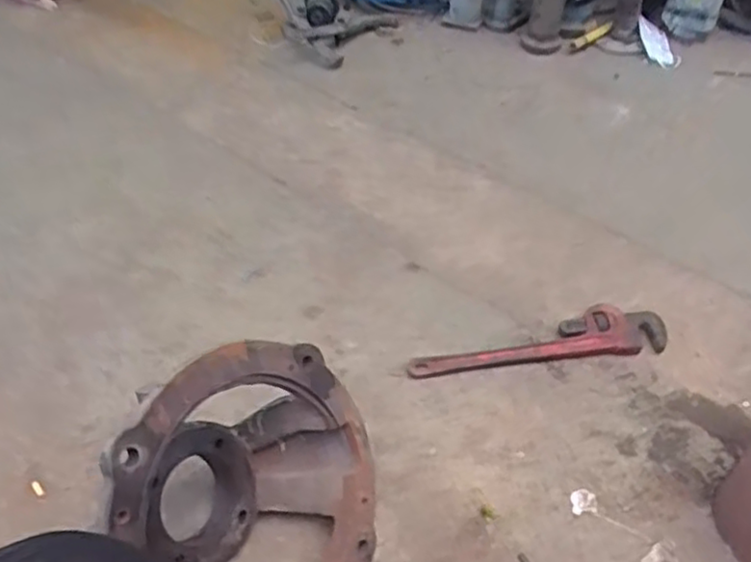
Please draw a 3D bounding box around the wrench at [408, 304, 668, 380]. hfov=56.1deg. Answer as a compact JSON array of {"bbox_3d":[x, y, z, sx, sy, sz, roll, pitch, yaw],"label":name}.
[{"bbox_3d":[0.247,0.092,1.060,0.397,0.028,0.075,-7,46,-8],"label":"wrench"}]

